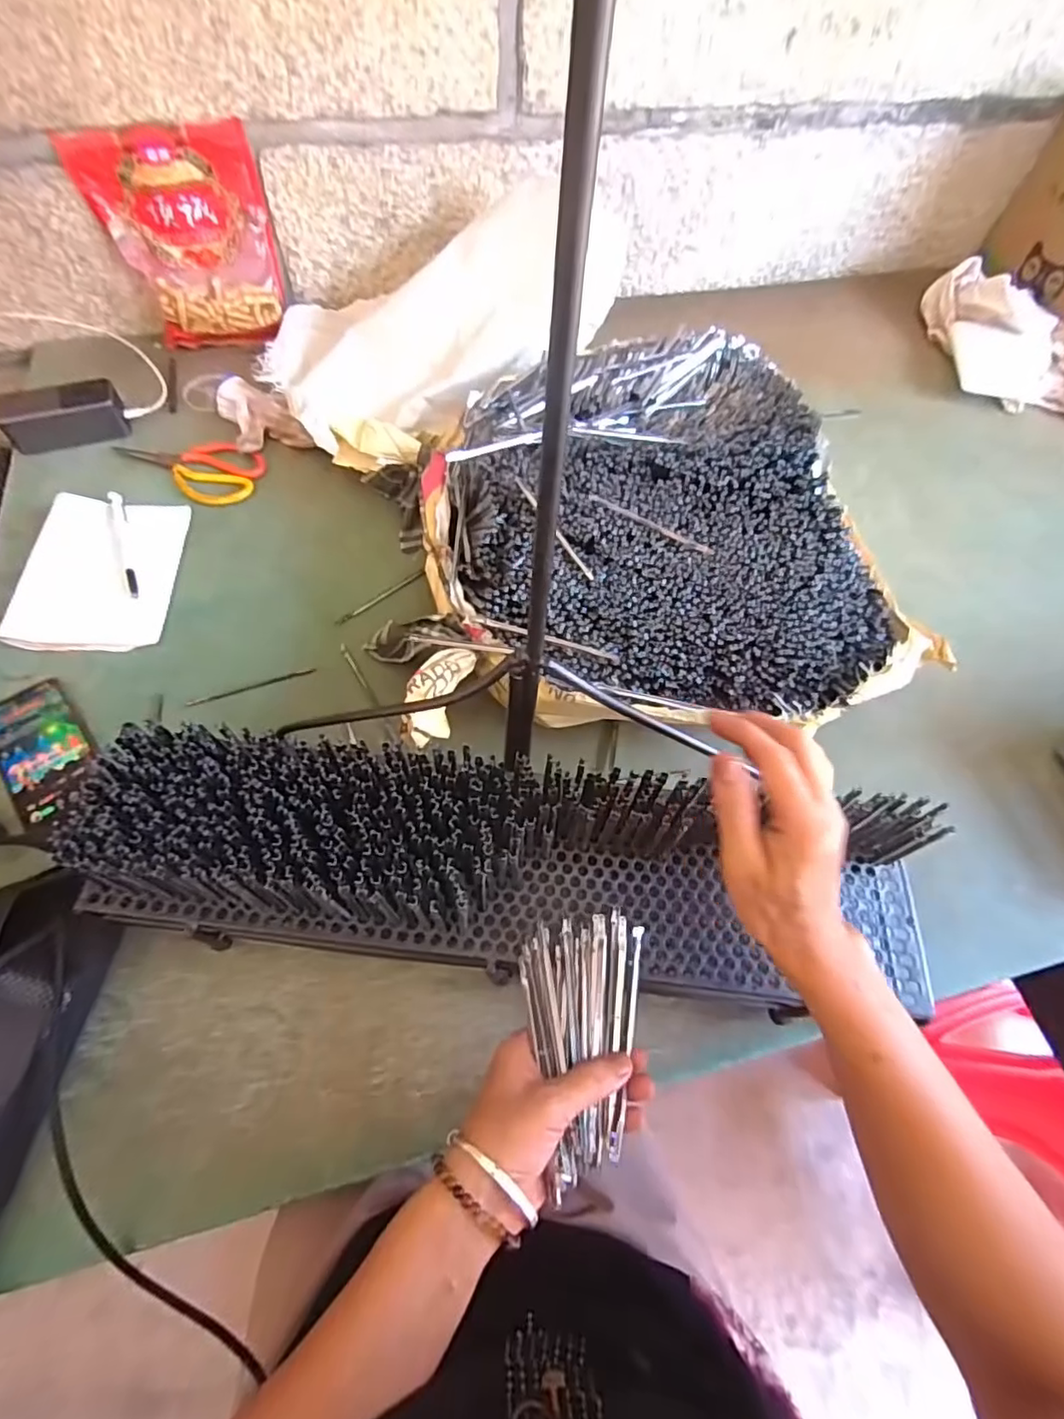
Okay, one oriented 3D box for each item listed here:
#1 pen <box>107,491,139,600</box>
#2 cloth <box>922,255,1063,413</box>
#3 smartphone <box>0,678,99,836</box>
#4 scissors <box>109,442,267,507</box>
[{"bbox_3d":[-0.456,-0.186,0.649,0.016,0.009,0.155,-20,65,-13],"label":"pen"},{"bbox_3d":[0.844,-0.560,0.909,0.422,0.076,0.245,15,63,5],"label":"cloth"},{"bbox_3d":[-0.445,0.037,0.531,0.071,0.009,0.154,-34,69,-19],"label":"smartphone"},{"bbox_3d":[-0.423,-0.308,0.729,0.168,0.015,0.094,20,63,8],"label":"scissors"}]

